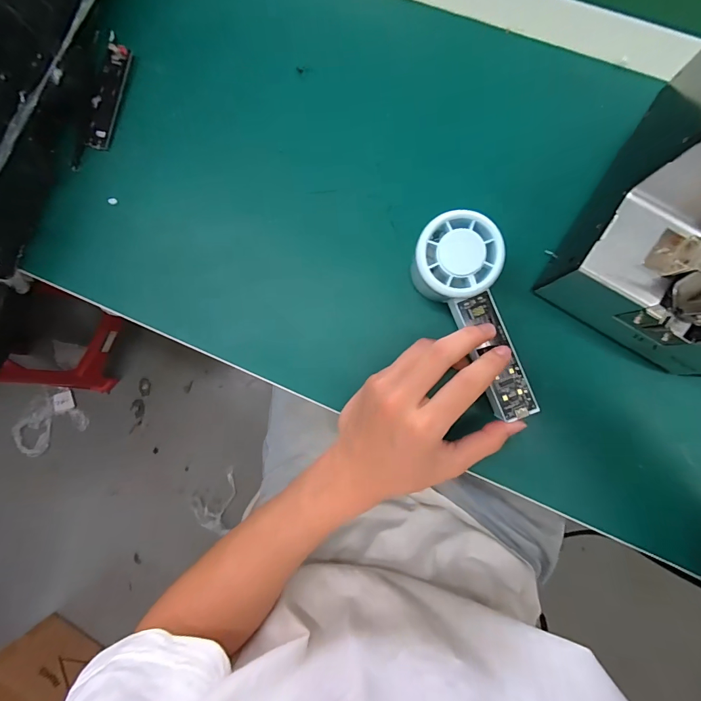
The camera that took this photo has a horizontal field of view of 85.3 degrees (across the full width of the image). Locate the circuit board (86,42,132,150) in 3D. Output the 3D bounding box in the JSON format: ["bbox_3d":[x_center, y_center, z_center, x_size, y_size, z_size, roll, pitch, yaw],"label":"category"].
[{"bbox_3d":[-0.219,-0.229,0.344,0.025,0.008,0.092,18,90,6],"label":"circuit board"}]

